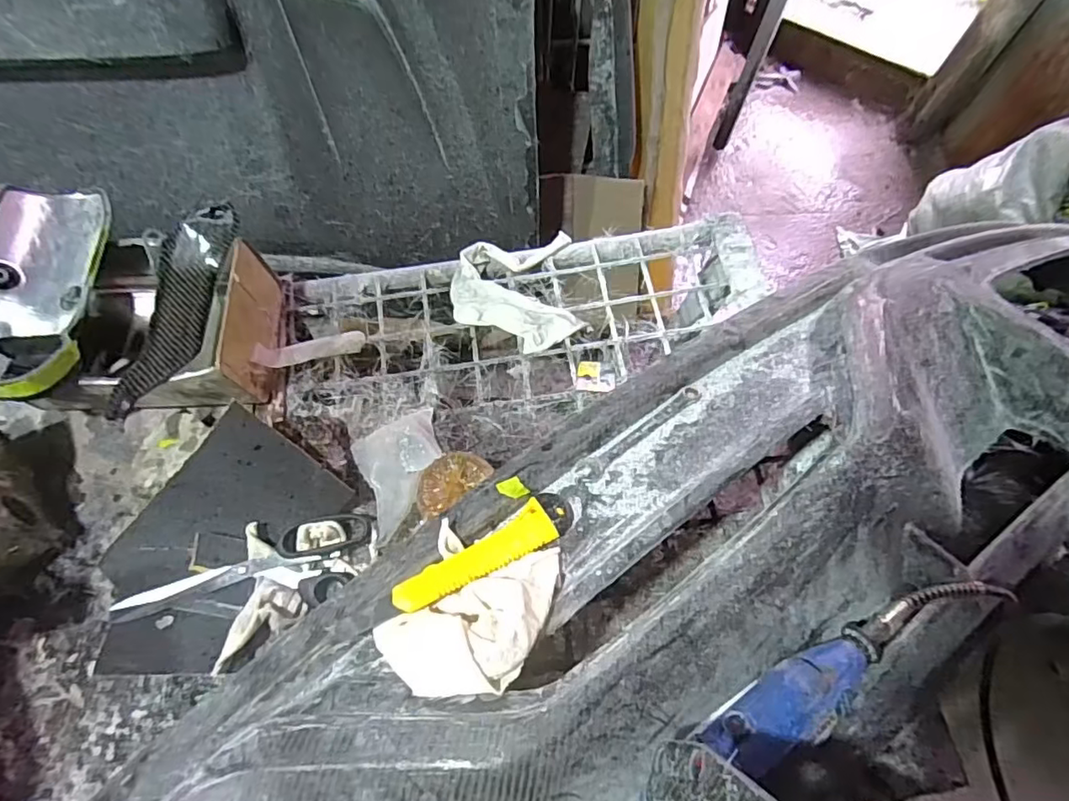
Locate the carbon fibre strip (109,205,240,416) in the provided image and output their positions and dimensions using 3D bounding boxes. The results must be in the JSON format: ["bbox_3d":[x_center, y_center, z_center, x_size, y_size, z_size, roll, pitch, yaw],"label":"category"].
[{"bbox_3d":[-0.354,-0.088,0.558,0.071,0.056,0.217,8,65,1],"label":"carbon fibre strip"}]

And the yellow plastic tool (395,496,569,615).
[{"bbox_3d":[-0.037,0.114,0.436,0.145,0.012,0.035,-26,69,-14],"label":"yellow plastic tool"}]

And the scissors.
[{"bbox_3d":[-0.282,0.168,0.558,0.254,0.021,0.077,-11,66,-8],"label":"scissors"}]

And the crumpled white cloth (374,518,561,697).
[{"bbox_3d":[-0.044,0.145,0.405,0.100,0.044,0.130,30,67,11],"label":"crumpled white cloth"}]

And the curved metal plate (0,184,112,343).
[{"bbox_3d":[-0.487,-0.143,0.557,0.091,0.060,0.179,0,65,-3],"label":"curved metal plate"}]

